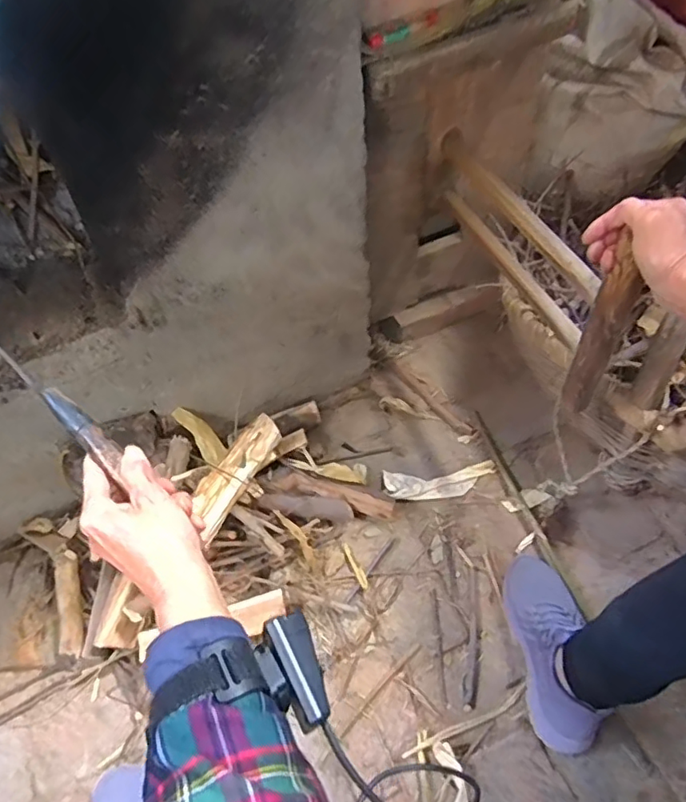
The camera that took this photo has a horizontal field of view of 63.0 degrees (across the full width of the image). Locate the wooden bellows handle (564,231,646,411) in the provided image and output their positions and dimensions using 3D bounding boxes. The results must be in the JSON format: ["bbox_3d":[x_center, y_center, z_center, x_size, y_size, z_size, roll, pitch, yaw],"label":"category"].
[{"bbox_3d":[0.280,-0.068,0.615,0.019,0.261,0.036,-42,61,-18],"label":"wooden bellows handle"}]

